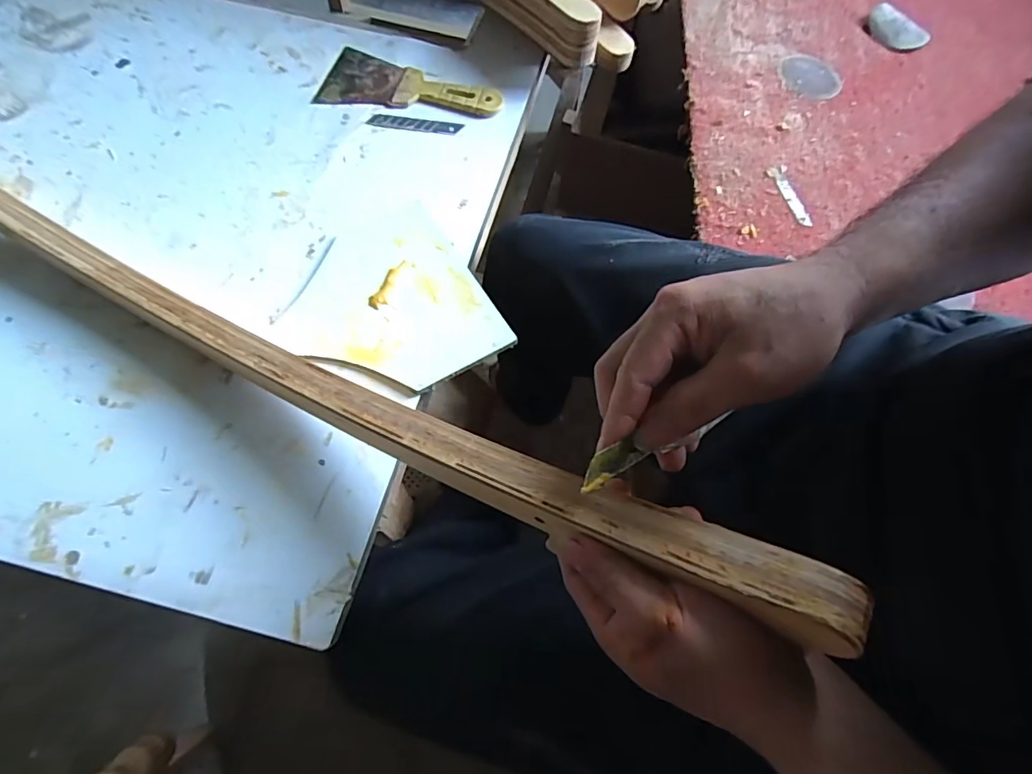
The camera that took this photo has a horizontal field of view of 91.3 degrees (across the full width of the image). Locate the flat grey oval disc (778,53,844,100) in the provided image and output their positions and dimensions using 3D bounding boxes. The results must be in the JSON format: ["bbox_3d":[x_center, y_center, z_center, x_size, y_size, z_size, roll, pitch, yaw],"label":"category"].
[{"bbox_3d":[0.435,-0.459,0.745,0.089,0.005,0.094,13,66,3],"label":"flat grey oval disc"}]

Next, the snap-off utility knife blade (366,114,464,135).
[{"bbox_3d":[-0.110,-0.285,0.549,0.100,0.004,0.018,7,75,-1],"label":"snap-off utility knife blade"}]

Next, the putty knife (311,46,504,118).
[{"bbox_3d":[-0.116,-0.342,0.570,0.202,0.012,0.089,11,65,3],"label":"putty knife"}]

